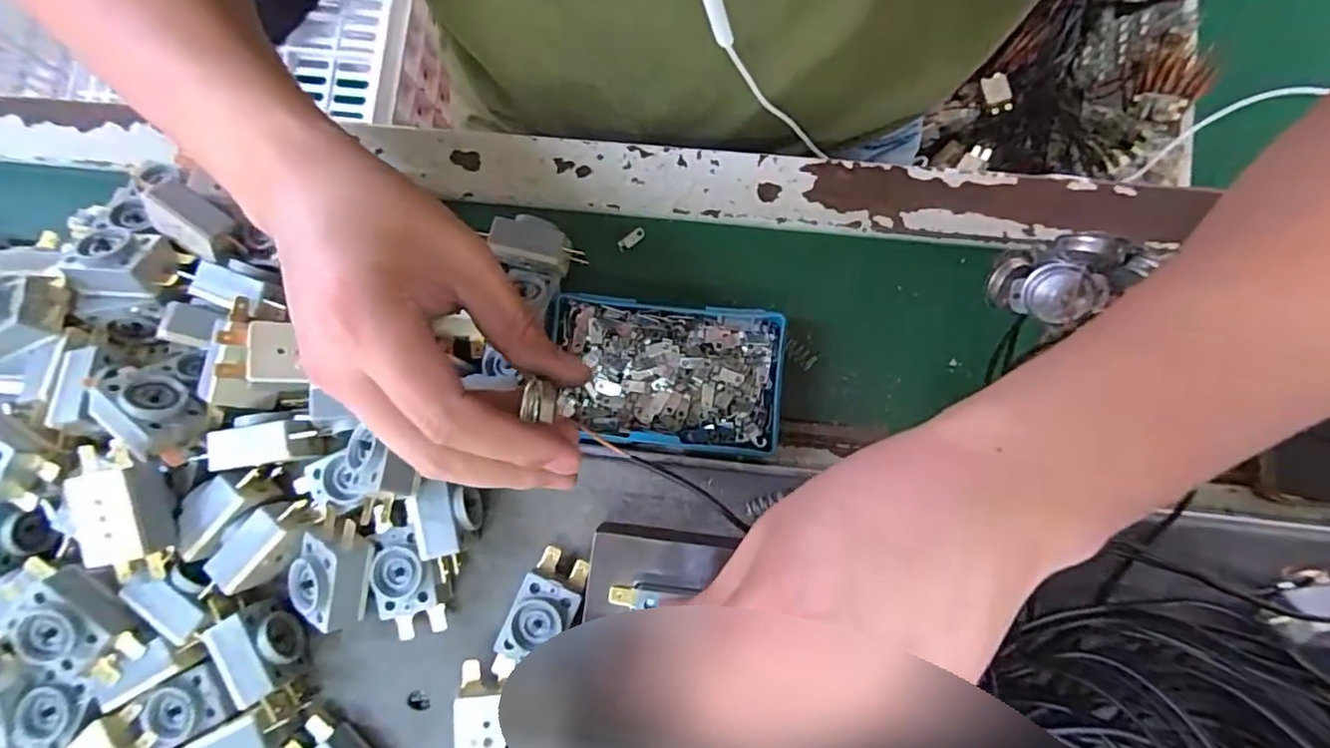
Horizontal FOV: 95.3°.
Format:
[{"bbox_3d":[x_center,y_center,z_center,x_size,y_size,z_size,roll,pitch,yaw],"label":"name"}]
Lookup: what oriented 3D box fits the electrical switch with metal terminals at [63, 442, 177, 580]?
[{"bbox_3d":[-0.226,0.058,0.253,0.029,0.023,0.053,-20,84,1],"label":"electrical switch with metal terminals"}]

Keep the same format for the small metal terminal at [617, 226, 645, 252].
[{"bbox_3d":[-0.018,-0.073,0.329,0.017,0.004,0.006,-38,84,-1],"label":"small metal terminal"}]

